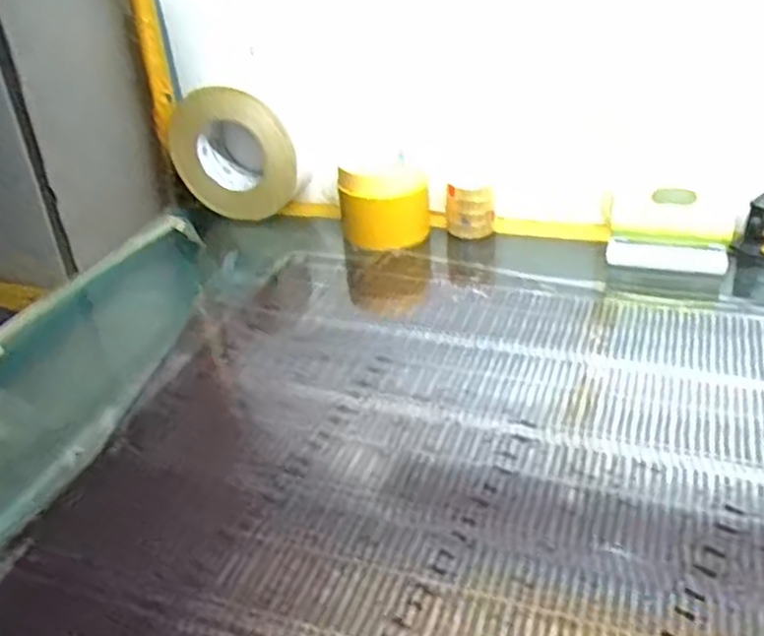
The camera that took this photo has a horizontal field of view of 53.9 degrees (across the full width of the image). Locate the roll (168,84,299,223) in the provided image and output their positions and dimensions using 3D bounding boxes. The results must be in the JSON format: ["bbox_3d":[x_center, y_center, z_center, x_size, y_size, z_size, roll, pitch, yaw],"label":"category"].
[{"bbox_3d":[-0.145,-0.165,0.770,0.138,0.132,0.058,8,34,18],"label":"roll"}]

